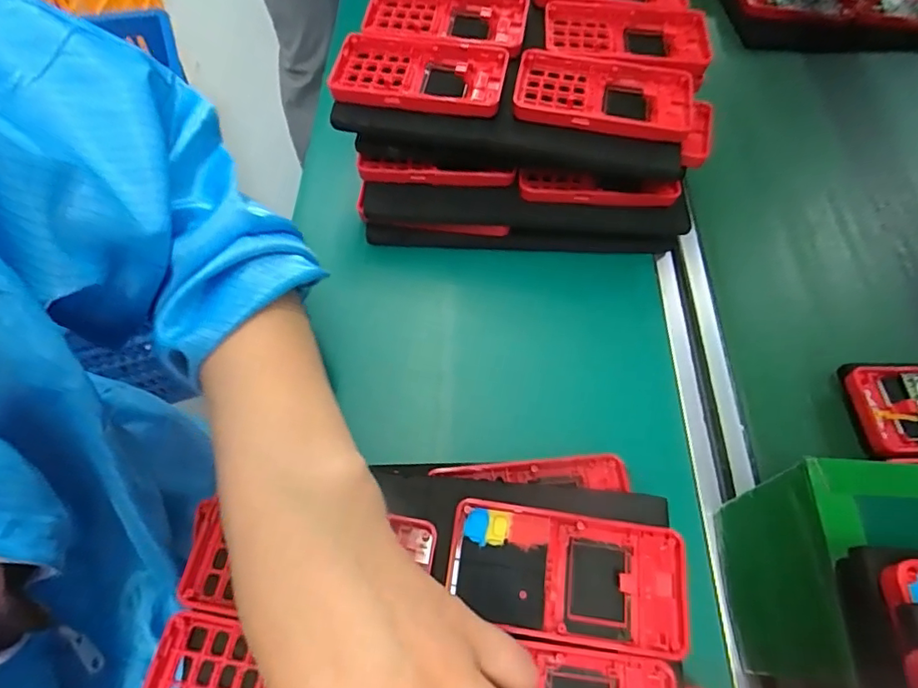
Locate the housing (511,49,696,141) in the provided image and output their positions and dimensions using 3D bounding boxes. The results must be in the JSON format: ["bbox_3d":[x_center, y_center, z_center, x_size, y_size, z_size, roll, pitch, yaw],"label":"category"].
[{"bbox_3d":[0.104,-0.181,0.396,0.126,0.013,0.072,13,61,3],"label":"housing"}]

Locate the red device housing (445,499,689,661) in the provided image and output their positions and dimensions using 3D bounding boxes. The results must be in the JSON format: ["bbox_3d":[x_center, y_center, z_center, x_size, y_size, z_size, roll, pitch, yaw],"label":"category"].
[{"bbox_3d":[0.058,0.122,0.288,0.124,0.013,0.062,9,61,1],"label":"red device housing"}]

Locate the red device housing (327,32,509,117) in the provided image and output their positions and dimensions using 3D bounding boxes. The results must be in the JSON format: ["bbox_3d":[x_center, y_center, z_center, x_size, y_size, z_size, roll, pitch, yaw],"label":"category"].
[{"bbox_3d":[-0.030,-0.195,0.395,0.123,0.008,0.061,7,61,0],"label":"red device housing"}]

